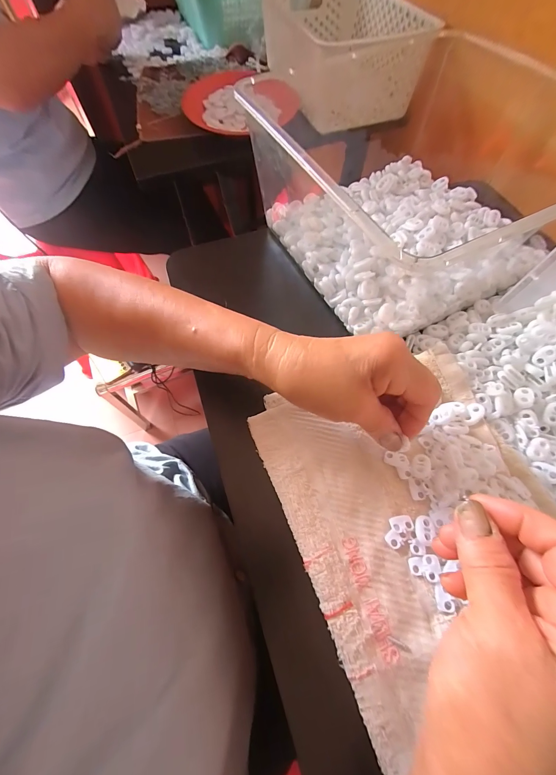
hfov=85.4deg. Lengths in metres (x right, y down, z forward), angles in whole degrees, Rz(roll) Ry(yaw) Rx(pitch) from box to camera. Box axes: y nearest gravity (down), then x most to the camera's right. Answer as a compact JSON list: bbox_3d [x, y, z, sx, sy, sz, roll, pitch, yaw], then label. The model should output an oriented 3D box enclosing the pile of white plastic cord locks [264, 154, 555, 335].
[{"bbox_3d":[0.150,-0.189,0.377,0.256,0.041,0.243,-23,65,-11],"label":"pile of white plastic cord locks"}]

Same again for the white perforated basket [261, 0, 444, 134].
[{"bbox_3d":[0.116,-0.622,0.558,0.220,0.106,0.346,-12,64,-5],"label":"white perforated basket"}]

